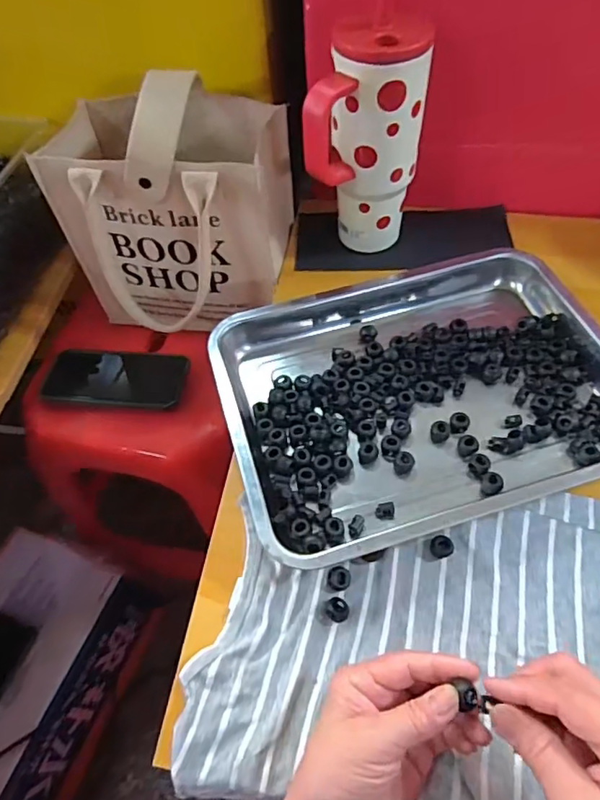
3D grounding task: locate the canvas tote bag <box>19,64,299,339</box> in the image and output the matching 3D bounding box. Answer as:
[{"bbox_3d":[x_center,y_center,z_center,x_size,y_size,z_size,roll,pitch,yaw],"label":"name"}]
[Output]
[{"bbox_3d":[-0.133,-0.206,0.561,0.235,0.206,0.202,1,58,5],"label":"canvas tote bag"}]

